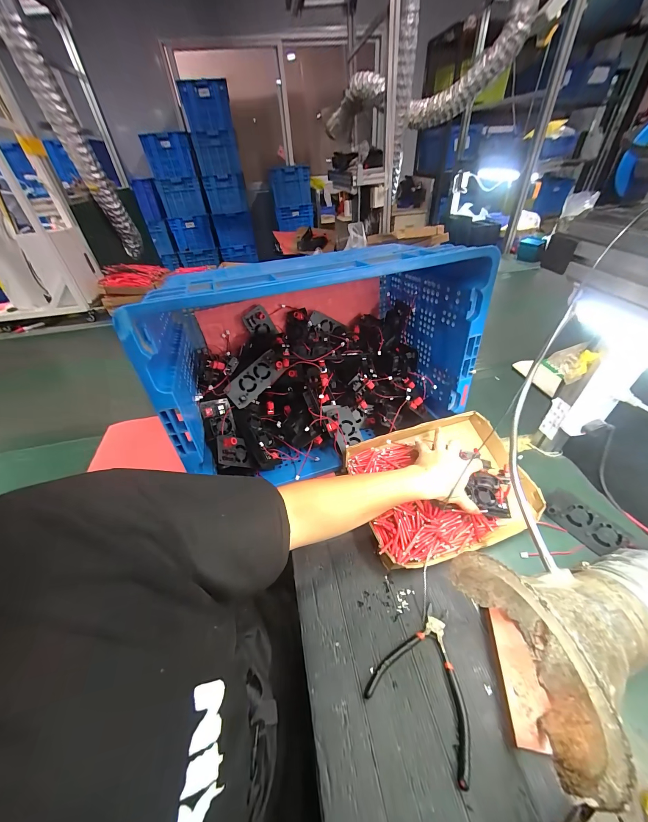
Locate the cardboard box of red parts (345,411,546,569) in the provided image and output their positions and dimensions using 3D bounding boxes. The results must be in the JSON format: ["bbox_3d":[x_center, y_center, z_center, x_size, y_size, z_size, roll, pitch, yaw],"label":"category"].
[{"bbox_3d":[0.221,0.133,0.564,0.316,0.073,0.233,-14,42,-10],"label":"cardboard box of red parts"}]

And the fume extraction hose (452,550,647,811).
[{"bbox_3d":[0.376,0.227,0.355,0.351,0.184,0.204,-13,42,-9],"label":"fume extraction hose"}]

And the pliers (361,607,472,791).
[{"bbox_3d":[0.143,0.339,0.389,0.124,0.010,0.143,24,49,29],"label":"pliers"}]

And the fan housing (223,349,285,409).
[{"bbox_3d":[-0.146,-0.068,0.633,0.132,0.023,0.059,-43,96,-15],"label":"fan housing"}]

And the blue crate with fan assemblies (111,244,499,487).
[{"bbox_3d":[-0.013,-0.134,0.642,0.574,0.344,0.338,-13,42,-9],"label":"blue crate with fan assemblies"}]

